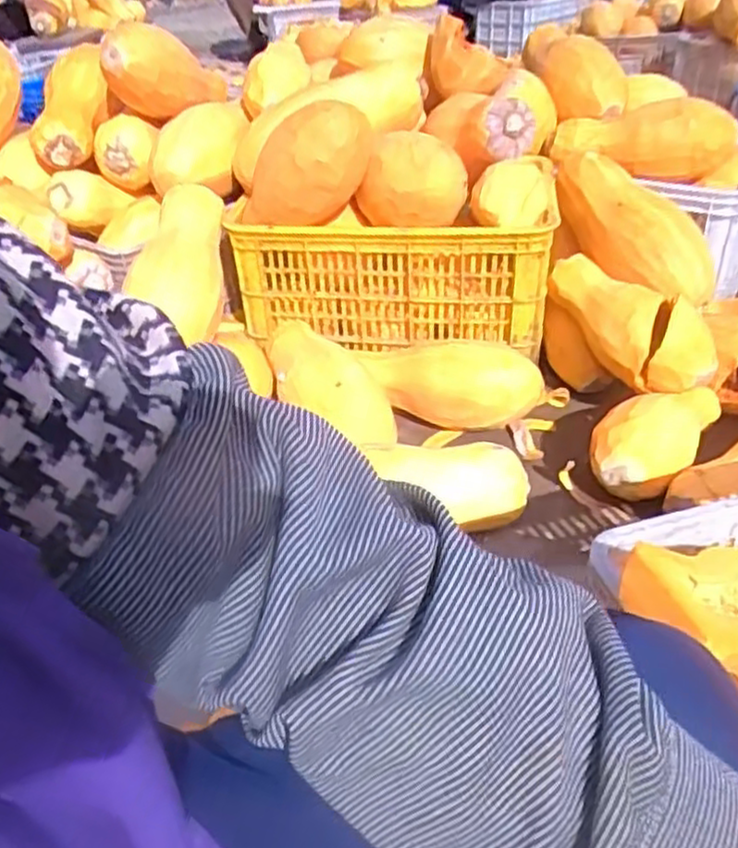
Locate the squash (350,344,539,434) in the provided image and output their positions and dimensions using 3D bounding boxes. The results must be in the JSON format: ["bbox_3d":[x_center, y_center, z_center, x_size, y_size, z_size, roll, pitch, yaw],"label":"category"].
[{"bbox_3d":[0.118,-0.062,1.110,0.288,0.119,0.108,6,37,14],"label":"squash"}]

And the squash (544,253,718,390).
[{"bbox_3d":[0.389,-0.160,1.074,0.276,0.114,0.118,40,50,14],"label":"squash"}]

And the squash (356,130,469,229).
[{"bbox_3d":[0.062,-0.372,1.095,0.168,0.117,0.128,-7,36,-4],"label":"squash"}]

